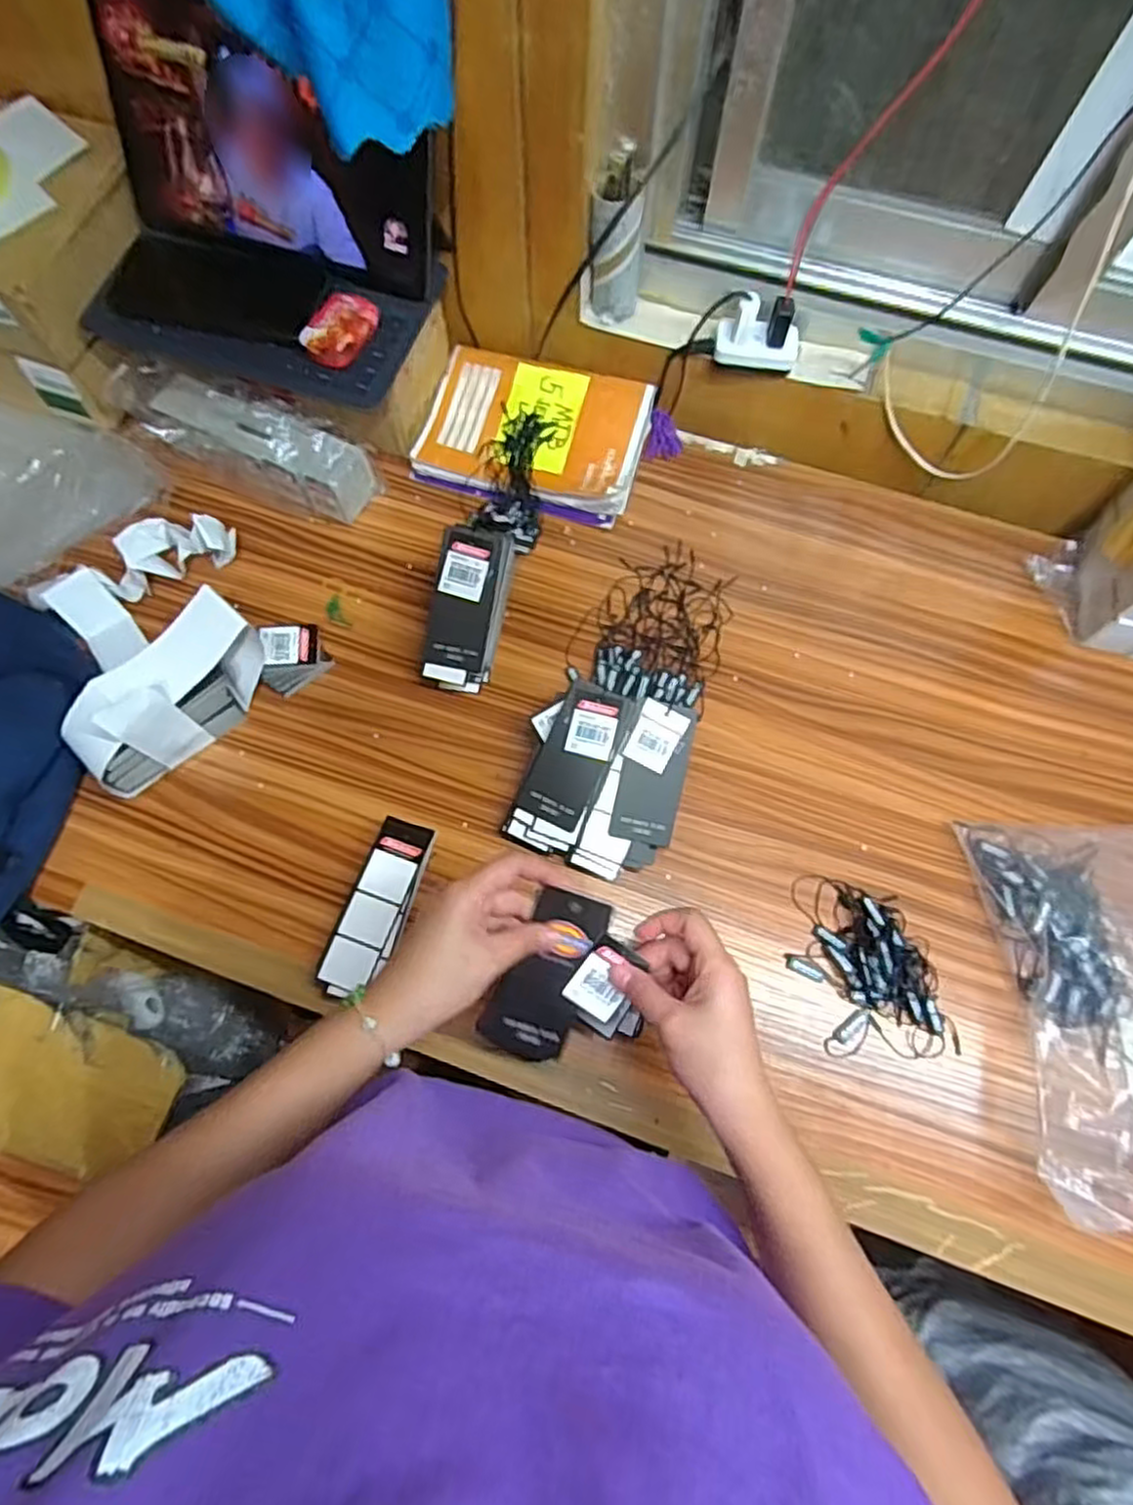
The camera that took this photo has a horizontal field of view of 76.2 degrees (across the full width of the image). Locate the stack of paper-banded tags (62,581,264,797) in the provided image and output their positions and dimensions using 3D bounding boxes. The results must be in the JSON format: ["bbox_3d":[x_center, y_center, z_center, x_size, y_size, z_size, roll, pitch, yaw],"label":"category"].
[{"bbox_3d":[-0.309,-0.045,0.562,0.156,0.095,0.059,-40,76,-13],"label":"stack of paper-banded tags"}]

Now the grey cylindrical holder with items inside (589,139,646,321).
[{"bbox_3d":[0.043,-0.435,0.614,0.042,0.116,0.046,0,71,-1],"label":"grey cylindrical holder with items inside"}]

